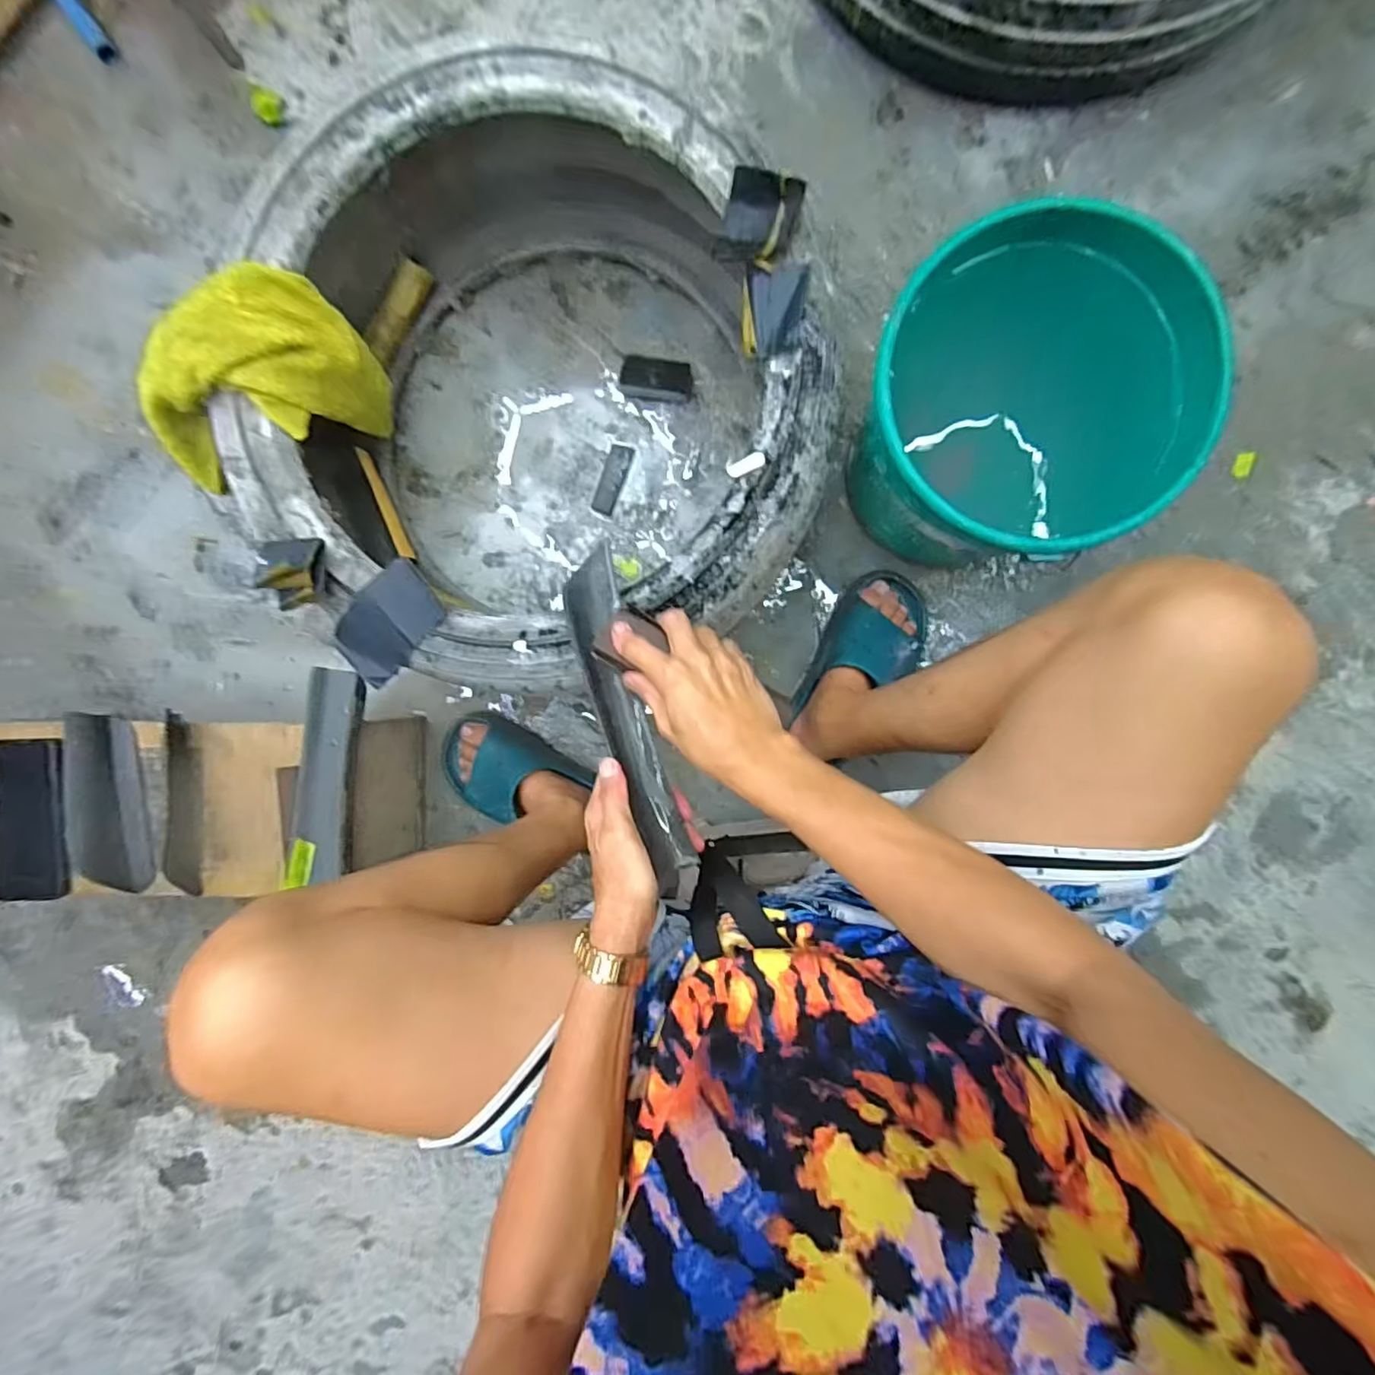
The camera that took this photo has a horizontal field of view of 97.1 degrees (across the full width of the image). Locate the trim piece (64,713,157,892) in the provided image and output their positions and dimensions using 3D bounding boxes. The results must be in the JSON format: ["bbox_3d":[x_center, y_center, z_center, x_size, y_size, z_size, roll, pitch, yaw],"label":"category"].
[{"bbox_3d":[-0.587,0.117,0.612,0.060,0.028,0.180,-8,91,1],"label":"trim piece"}]

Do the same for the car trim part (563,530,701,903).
[{"bbox_3d":[-0.048,0.022,0.485,0.043,0.035,0.292,-19,76,3],"label":"car trim part"}]

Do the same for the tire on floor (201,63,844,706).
[{"bbox_3d":[-0.166,-0.303,0.653,0.523,0.229,0.588,-27,91,3],"label":"tire on floor"}]

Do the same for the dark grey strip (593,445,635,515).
[{"bbox_3d":[-0.097,-0.267,0.782,0.030,0.004,0.089,22,93,1],"label":"dark grey strip"}]

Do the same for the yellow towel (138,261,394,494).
[{"bbox_3d":[-0.425,-0.288,0.614,0.226,0.167,0.130,-38,90,2],"label":"yellow towel"}]

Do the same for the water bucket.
[{"bbox_3d":[0.302,-0.255,0.615,0.245,0.267,0.272,-44,90,3],"label":"water bucket"}]

